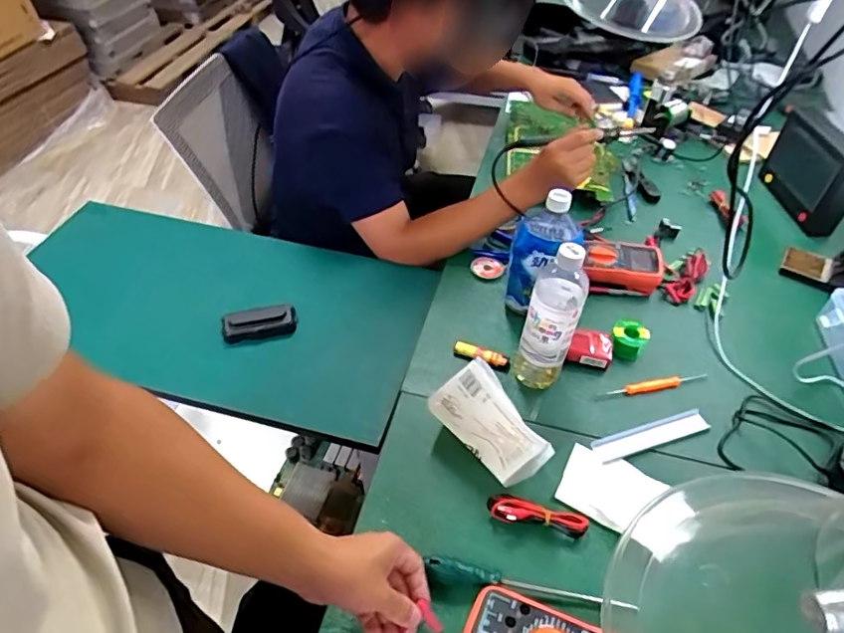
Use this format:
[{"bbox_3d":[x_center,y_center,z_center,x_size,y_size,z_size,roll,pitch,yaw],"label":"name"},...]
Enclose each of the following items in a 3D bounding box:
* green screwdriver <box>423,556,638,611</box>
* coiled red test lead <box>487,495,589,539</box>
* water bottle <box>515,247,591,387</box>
[{"bbox_3d":[0.112,0.282,0.585,0.216,0.029,0.019,6,47,7],"label":"green screwdriver"},{"bbox_3d":[0.132,0.227,0.634,0.112,0.026,0.025,9,47,10],"label":"coiled red test lead"},{"bbox_3d":[0.163,0.003,0.710,0.068,0.229,0.063,16,49,16],"label":"water bottle"}]

